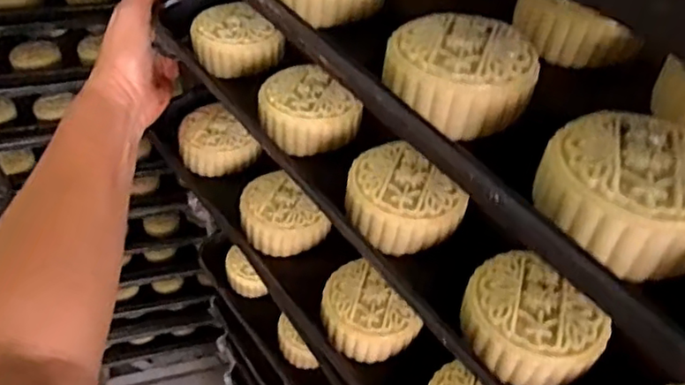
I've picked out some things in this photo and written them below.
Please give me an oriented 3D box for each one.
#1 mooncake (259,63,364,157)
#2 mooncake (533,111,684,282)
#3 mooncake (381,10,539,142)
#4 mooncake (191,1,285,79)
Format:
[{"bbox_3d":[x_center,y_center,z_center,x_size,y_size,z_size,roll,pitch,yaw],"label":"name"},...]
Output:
[{"bbox_3d":[-0.026,-0.053,0.401,0.052,0.027,0.064,-34,61,-30],"label":"mooncake"},{"bbox_3d":[0.108,-0.003,0.231,0.064,0.025,0.061,34,54,21],"label":"mooncake"},{"bbox_3d":[0.052,-0.053,0.284,0.063,0.030,0.063,12,49,3],"label":"mooncake"},{"bbox_3d":[-0.079,-0.116,0.461,0.060,0.027,0.064,3,50,-4],"label":"mooncake"}]

